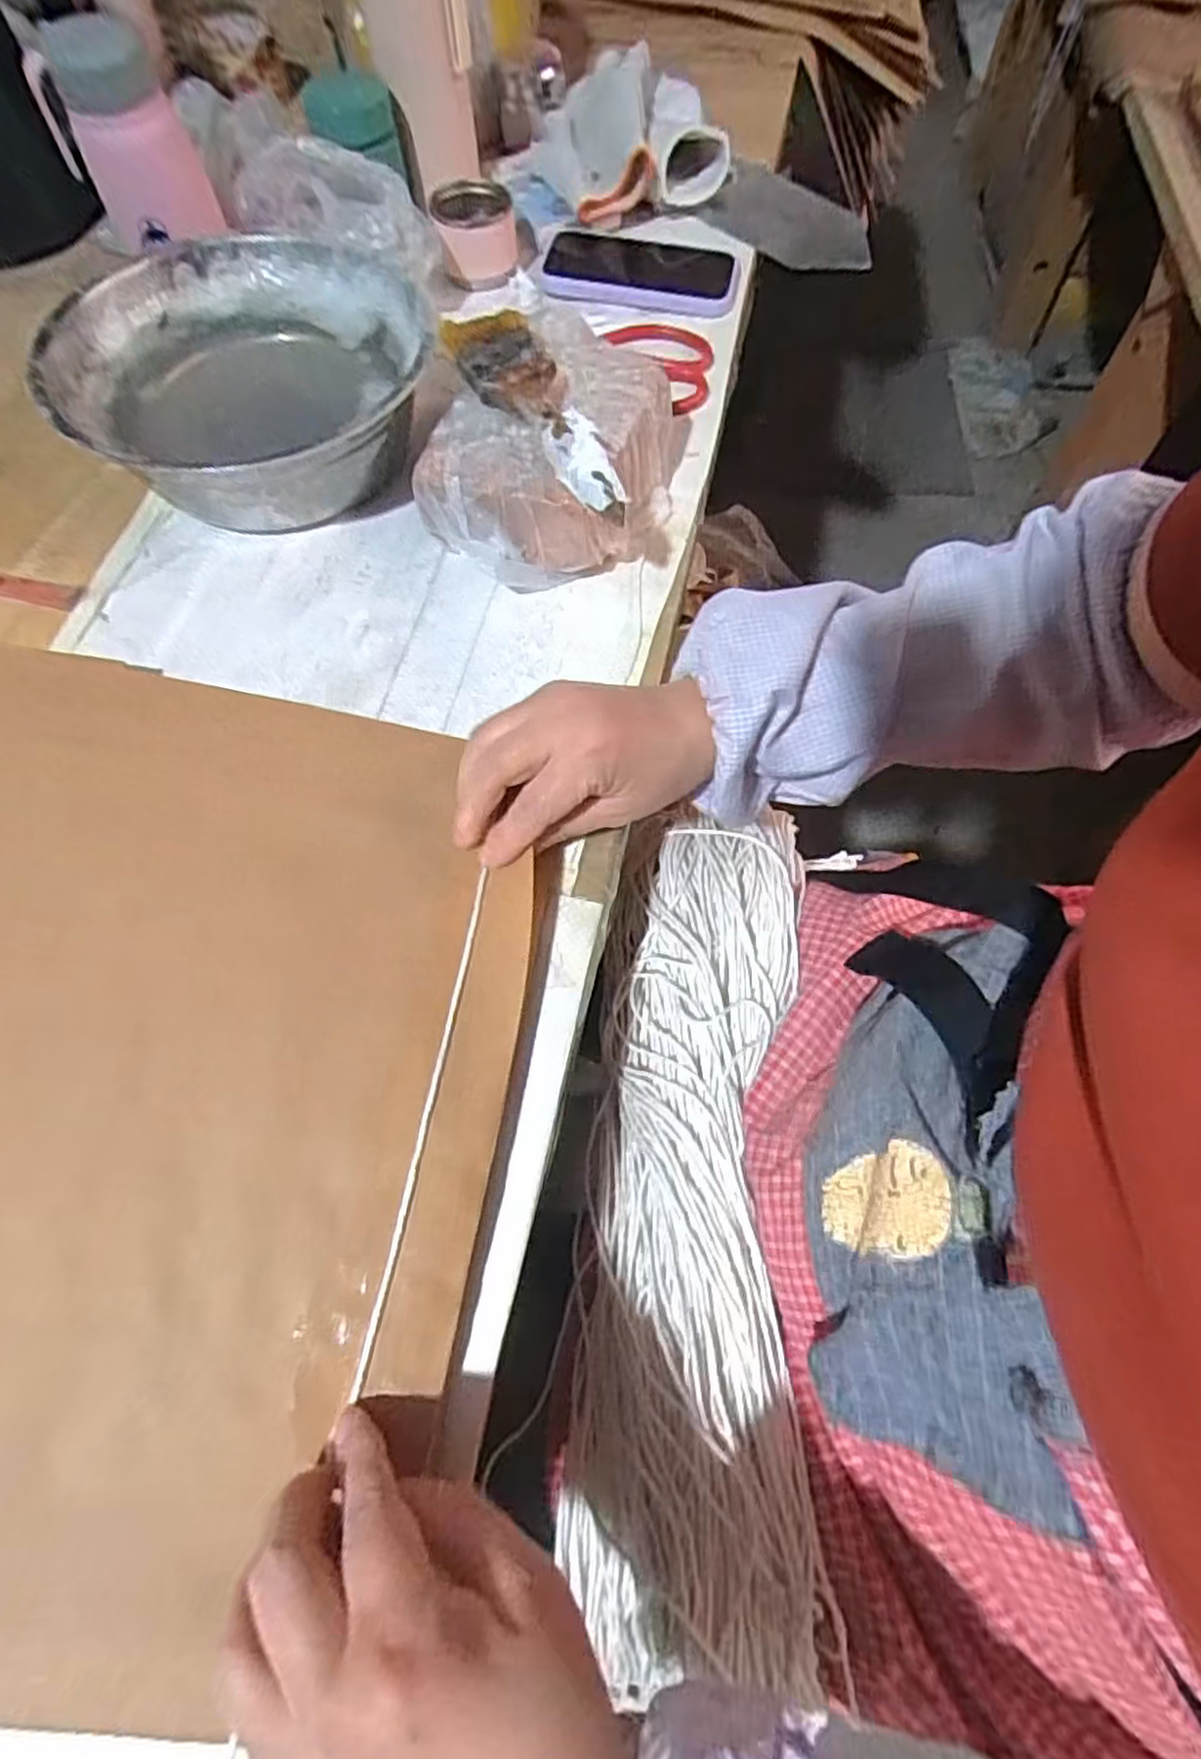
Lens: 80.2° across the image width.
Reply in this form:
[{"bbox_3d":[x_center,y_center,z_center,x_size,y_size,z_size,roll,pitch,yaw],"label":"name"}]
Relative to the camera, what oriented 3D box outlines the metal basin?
[{"bbox_3d":[-0.221,-0.311,0.460,0.214,0.072,0.219,0,65,0],"label":"metal basin"}]

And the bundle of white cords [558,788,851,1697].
[{"bbox_3d":[0.054,0.146,0.376,0.113,0.059,0.397,4,67,2],"label":"bundle of white cords"}]

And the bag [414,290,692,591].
[{"bbox_3d":[-0.026,-0.266,0.435,0.139,0.081,0.170,11,65,5],"label":"bag"}]

